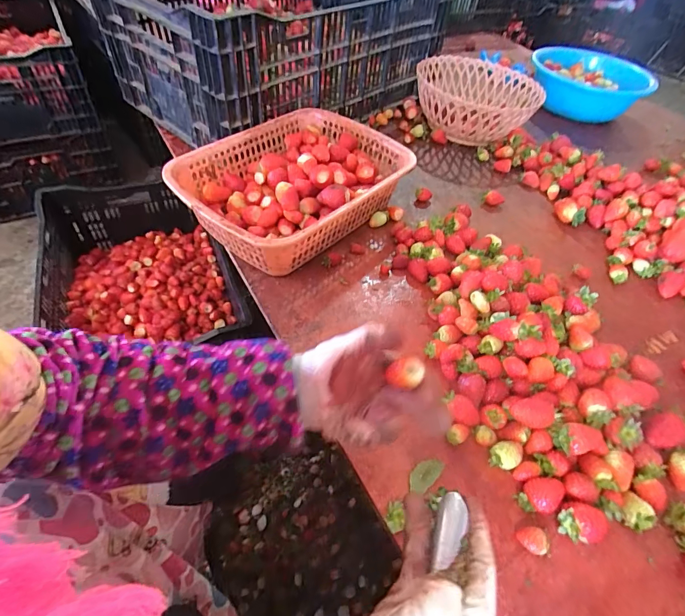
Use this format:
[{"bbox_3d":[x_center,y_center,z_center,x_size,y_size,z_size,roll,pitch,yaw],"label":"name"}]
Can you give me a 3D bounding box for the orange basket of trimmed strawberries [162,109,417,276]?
[{"bbox_3d":[-0.070,-0.185,0.605,0.241,0.088,0.325,35,54,22],"label":"orange basket of trimmed strawberries"}]

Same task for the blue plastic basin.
[{"bbox_3d":[0.615,-0.576,1.013,0.264,0.106,0.264,15,49,7],"label":"blue plastic basin"}]

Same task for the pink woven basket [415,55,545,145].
[{"bbox_3d":[0.275,-0.436,0.846,0.246,0.101,0.266,15,49,7],"label":"pink woven basket"}]

